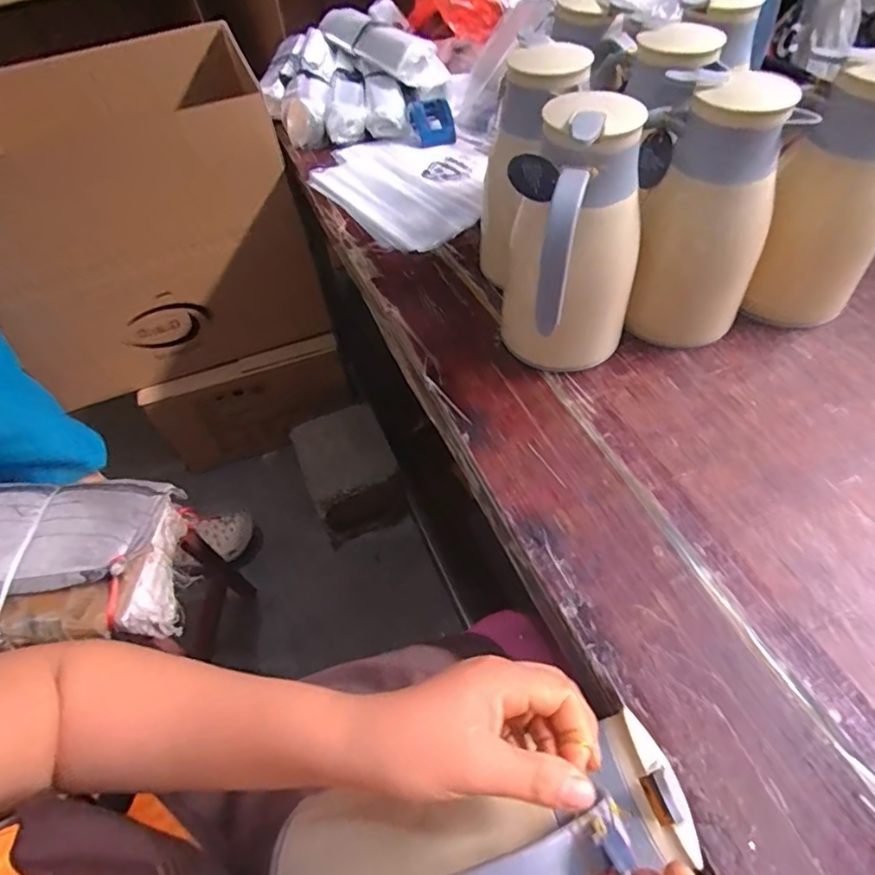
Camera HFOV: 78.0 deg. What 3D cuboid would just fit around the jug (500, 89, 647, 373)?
[{"bbox_3d":[0.130,-0.183,0.545,0.133,0.258,0.101,-27,56,-15],"label":"jug"}]

